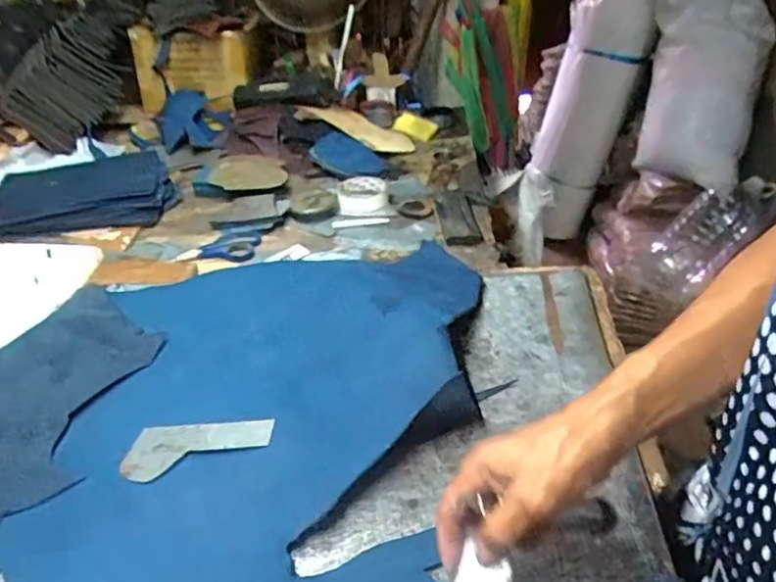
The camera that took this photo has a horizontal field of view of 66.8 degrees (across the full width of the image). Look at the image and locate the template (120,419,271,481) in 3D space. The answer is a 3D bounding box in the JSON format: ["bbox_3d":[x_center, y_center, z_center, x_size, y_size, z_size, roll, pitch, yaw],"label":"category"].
[{"bbox_3d":[-0.180,0.149,0.558,0.138,0.004,0.056,-6,42,5],"label":"template"}]

